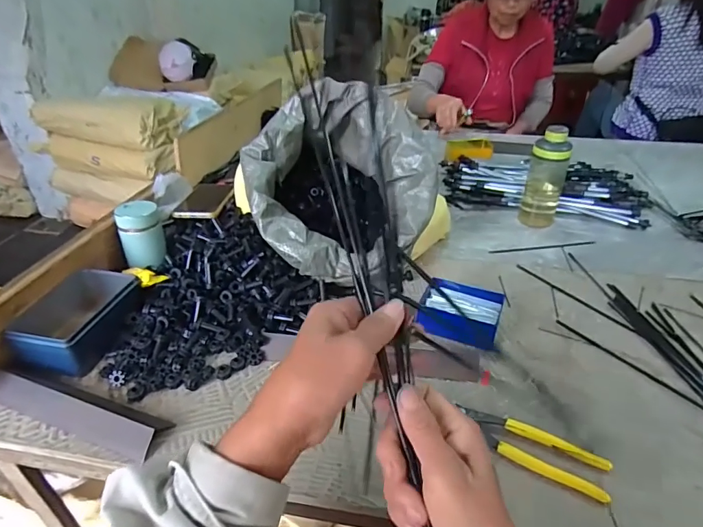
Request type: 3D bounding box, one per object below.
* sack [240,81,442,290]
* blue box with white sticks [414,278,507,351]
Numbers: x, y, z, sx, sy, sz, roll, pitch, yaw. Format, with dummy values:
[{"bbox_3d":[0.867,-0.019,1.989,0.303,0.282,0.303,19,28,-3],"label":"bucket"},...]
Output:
[{"bbox_3d":[-0.021,-0.139,0.708,0.294,0.222,0.251,-5,34,-7],"label":"sack"},{"bbox_3d":[0.154,0.066,0.610,0.107,0.038,0.088,13,36,19],"label":"blue box with white sticks"}]

